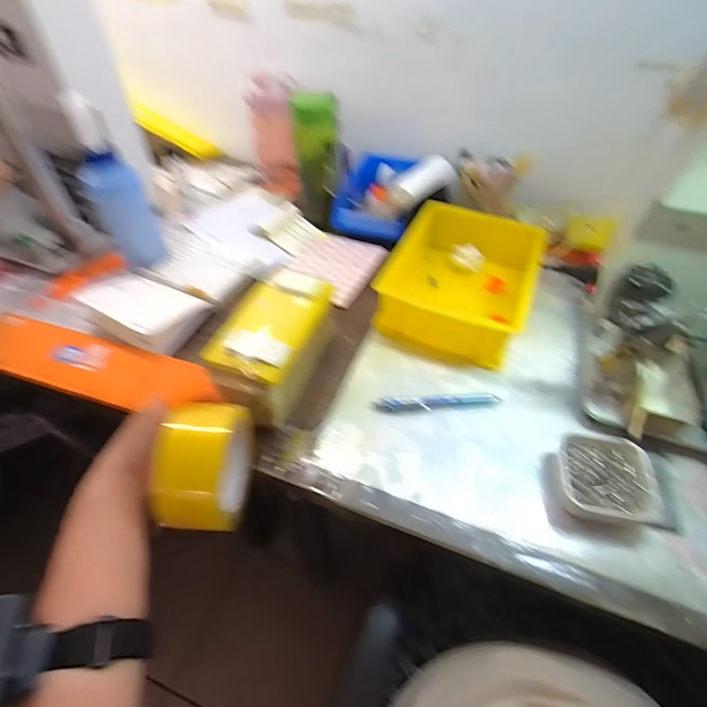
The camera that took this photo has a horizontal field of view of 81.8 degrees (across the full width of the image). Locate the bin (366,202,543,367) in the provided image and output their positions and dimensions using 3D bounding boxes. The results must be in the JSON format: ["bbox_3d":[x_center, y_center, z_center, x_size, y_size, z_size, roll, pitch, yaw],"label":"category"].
[{"bbox_3d":[0.143,-0.099,0.559,0.183,0.080,0.206,20,50,17],"label":"bin"}]

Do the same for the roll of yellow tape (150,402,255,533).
[{"bbox_3d":[-0.122,0.096,0.347,0.058,0.096,0.101,-2,47,-2],"label":"roll of yellow tape"}]

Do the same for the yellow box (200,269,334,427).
[{"bbox_3d":[-0.087,-0.008,0.461,0.088,0.091,0.172,14,49,13],"label":"yellow box"}]

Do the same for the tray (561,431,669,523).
[{"bbox_3d":[0.237,0.119,0.394,0.086,0.037,0.090,4,47,4],"label":"tray"}]

